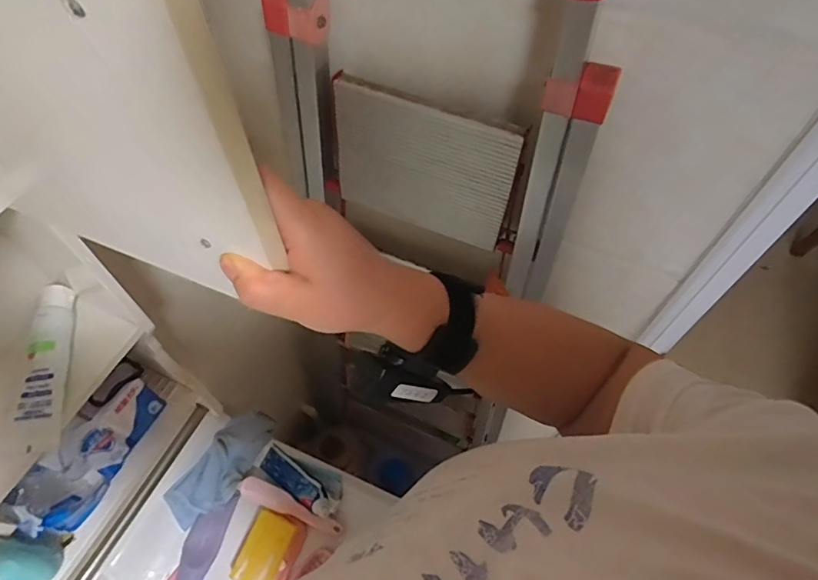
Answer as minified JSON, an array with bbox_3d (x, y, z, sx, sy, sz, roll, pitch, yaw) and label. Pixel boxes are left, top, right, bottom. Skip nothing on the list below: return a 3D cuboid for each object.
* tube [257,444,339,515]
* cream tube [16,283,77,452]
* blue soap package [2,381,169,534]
[{"bbox_3d":[-0.200,0.339,0.883,0.167,0.030,0.049,33,63,20],"label":"tube"},{"bbox_3d":[-0.370,0.075,0.499,0.054,0.029,0.165,-6,70,-3],"label":"cream tube"},{"bbox_3d":[-0.383,0.196,0.601,0.052,0.095,0.187,21,60,14],"label":"blue soap package"}]

